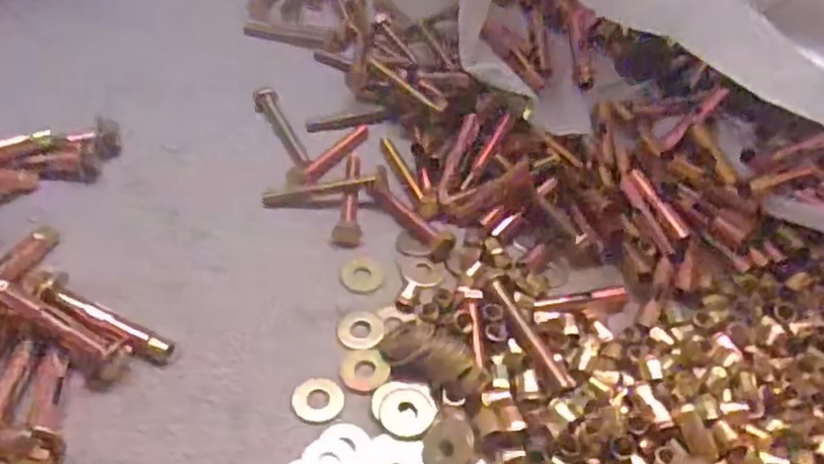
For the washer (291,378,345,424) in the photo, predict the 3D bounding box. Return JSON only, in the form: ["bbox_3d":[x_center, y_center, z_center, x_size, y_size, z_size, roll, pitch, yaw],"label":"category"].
[{"bbox_3d":[-0.037,0.066,0.283,0.020,0.004,0.020,3,46,-3],"label":"washer"}]

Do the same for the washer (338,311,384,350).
[{"bbox_3d":[-0.022,0.042,0.308,0.019,0.004,0.020,3,46,-3],"label":"washer"}]

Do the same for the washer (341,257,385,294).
[{"bbox_3d":[-0.023,0.019,0.330,0.019,0.004,0.022,2,46,-3],"label":"washer"}]

